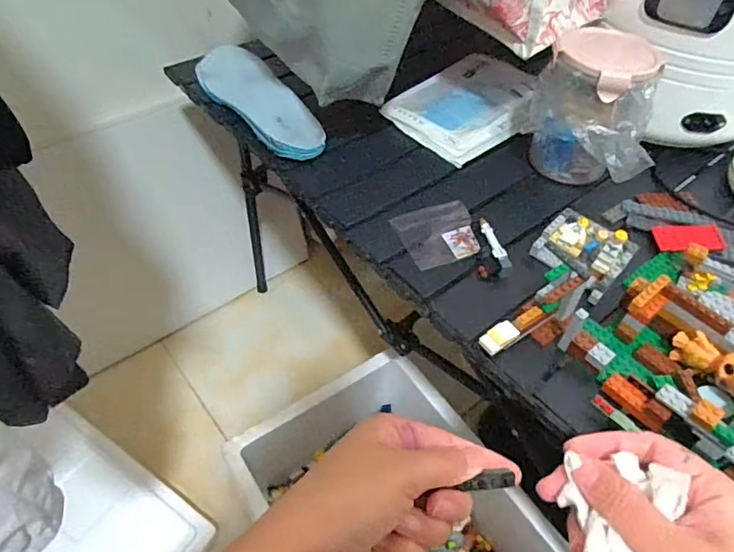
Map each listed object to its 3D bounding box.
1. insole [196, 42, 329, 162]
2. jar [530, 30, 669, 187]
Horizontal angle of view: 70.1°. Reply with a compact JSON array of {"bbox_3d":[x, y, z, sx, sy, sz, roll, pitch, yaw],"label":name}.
[{"bbox_3d":[-0.145,-0.228,0.673,0.088,0.015,0.271,-21,53,-20],"label":"insole"},{"bbox_3d":[0.244,-0.179,0.567,0.119,0.131,0.119,26,52,19],"label":"jar"}]

